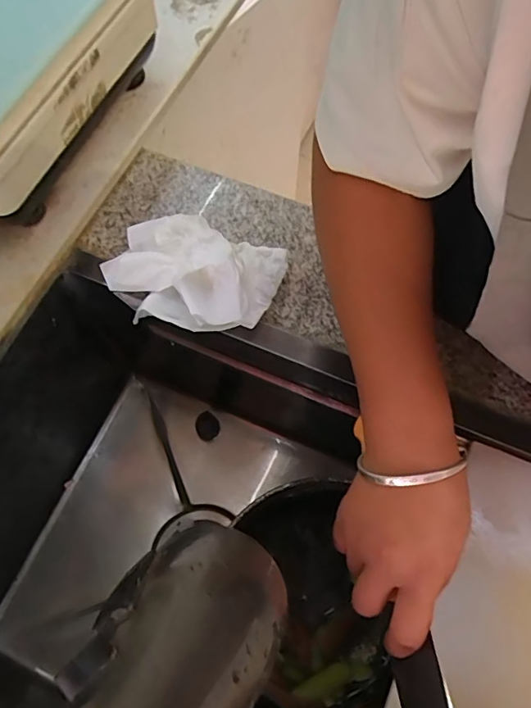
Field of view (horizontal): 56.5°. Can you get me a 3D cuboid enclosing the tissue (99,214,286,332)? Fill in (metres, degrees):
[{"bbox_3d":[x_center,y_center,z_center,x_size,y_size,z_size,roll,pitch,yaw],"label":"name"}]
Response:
[{"bbox_3d":[-0.065,-0.077,0.419,0.149,0.047,0.109,27,71,10],"label":"tissue"}]

